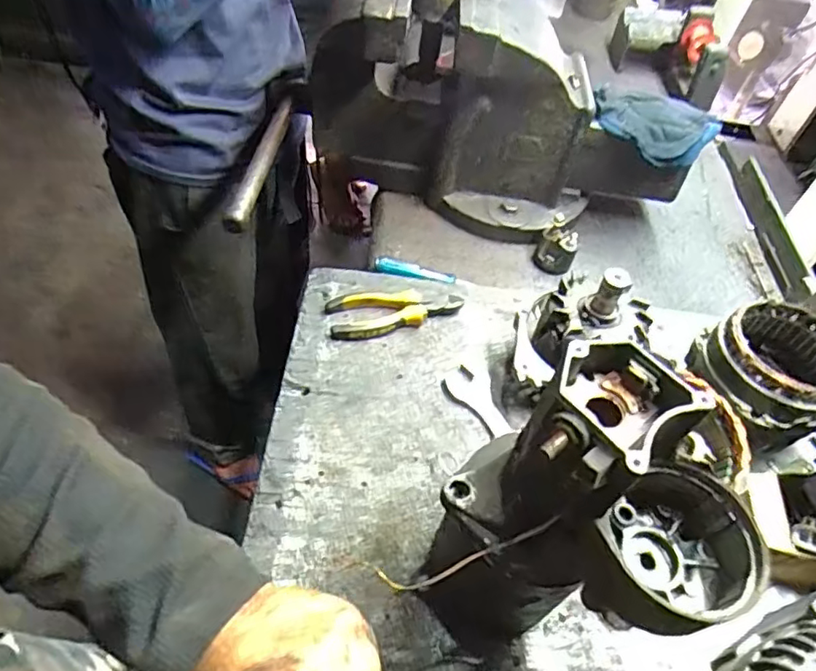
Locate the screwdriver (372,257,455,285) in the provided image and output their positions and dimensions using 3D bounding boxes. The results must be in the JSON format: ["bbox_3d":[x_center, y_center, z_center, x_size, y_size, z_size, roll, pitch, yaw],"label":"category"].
[{"bbox_3d":[0.009,-0.081,0.743,0.103,0.020,0.021,9,51,-2],"label":"screwdriver"}]

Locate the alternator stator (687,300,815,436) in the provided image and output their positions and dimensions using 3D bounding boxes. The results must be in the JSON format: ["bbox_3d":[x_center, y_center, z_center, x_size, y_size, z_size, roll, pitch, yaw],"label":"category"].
[{"bbox_3d":[0.354,0.031,0.574,0.120,0.072,0.131,4,52,-5],"label":"alternator stator"}]

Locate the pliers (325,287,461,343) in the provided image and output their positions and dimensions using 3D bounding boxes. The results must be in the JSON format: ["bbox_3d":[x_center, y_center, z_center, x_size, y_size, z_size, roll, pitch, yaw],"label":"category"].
[{"bbox_3d":[-0.014,-0.028,0.662,0.150,0.019,0.059,-7,53,-14],"label":"pliers"}]

